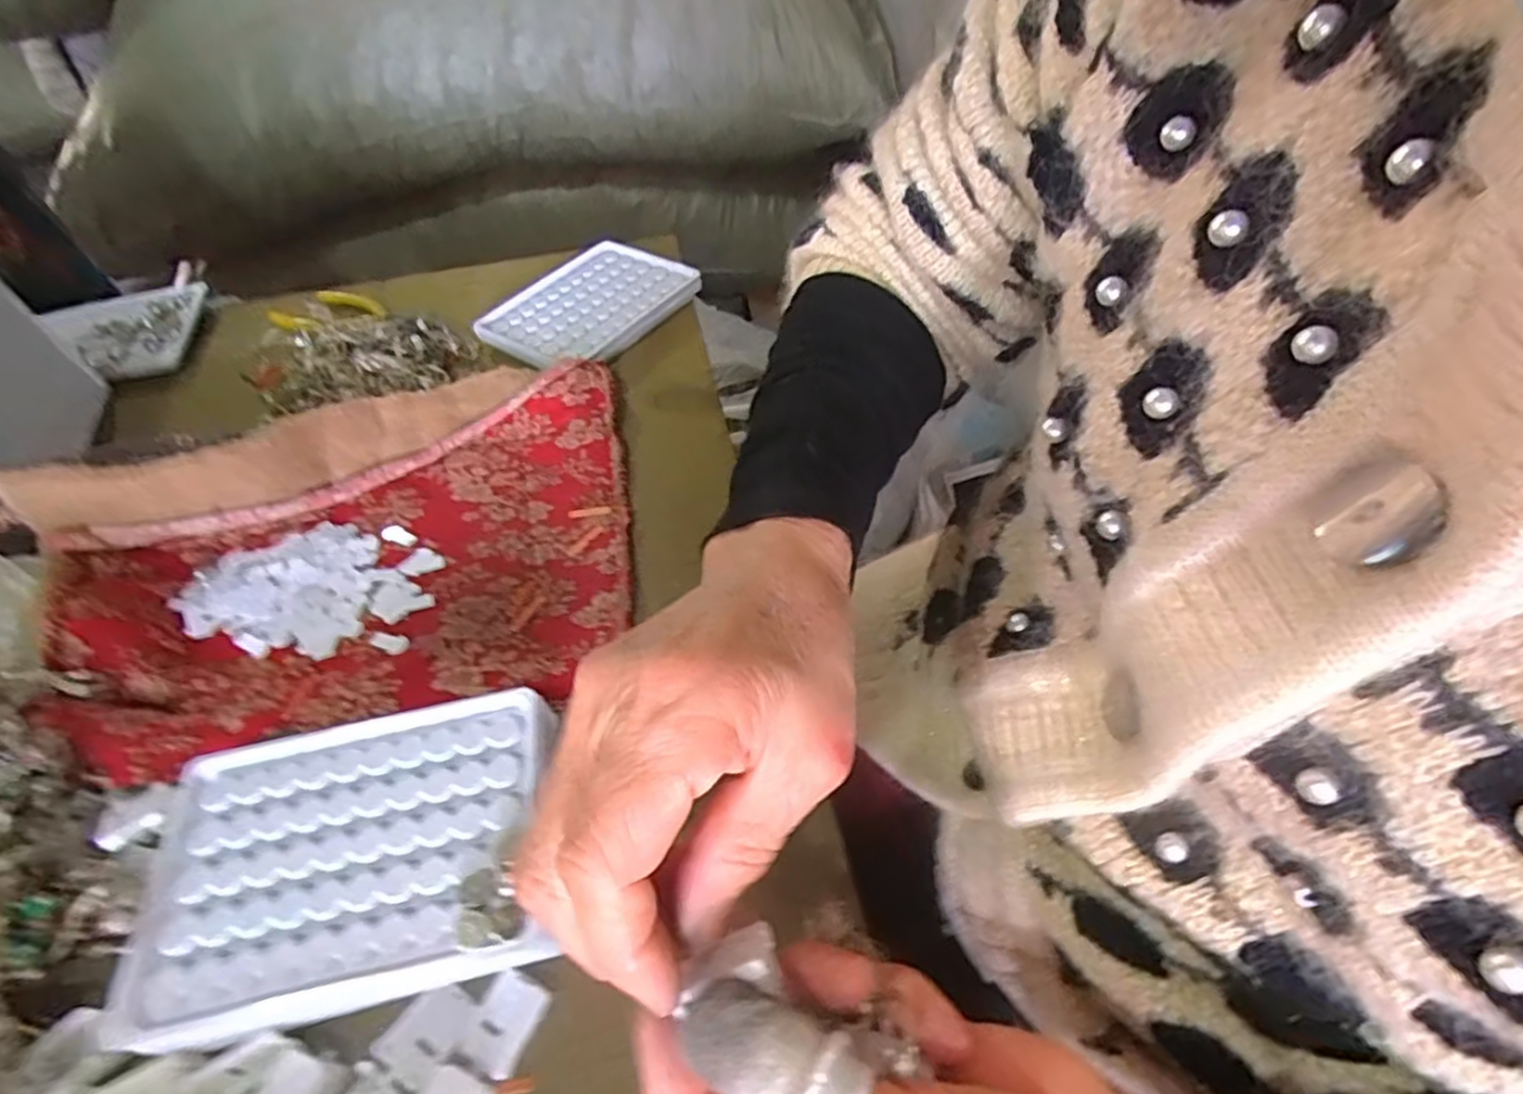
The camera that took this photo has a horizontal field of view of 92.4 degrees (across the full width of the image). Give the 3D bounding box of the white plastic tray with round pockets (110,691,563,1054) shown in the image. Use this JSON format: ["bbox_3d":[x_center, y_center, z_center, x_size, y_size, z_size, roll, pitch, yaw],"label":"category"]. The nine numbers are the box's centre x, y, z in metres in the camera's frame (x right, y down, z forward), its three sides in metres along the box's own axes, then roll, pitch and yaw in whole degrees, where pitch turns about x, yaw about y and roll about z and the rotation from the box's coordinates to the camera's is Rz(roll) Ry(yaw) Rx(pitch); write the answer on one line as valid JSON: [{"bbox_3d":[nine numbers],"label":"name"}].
[{"bbox_3d":[-0.142,0.110,0.260,0.131,0.027,0.093,-11,52,-8],"label":"white plastic tray with round pockets"}]

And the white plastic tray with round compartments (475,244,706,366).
[{"bbox_3d":[-0.119,-0.169,0.508,0.094,0.012,0.136,31,58,23],"label":"white plastic tray with round compartments"}]

